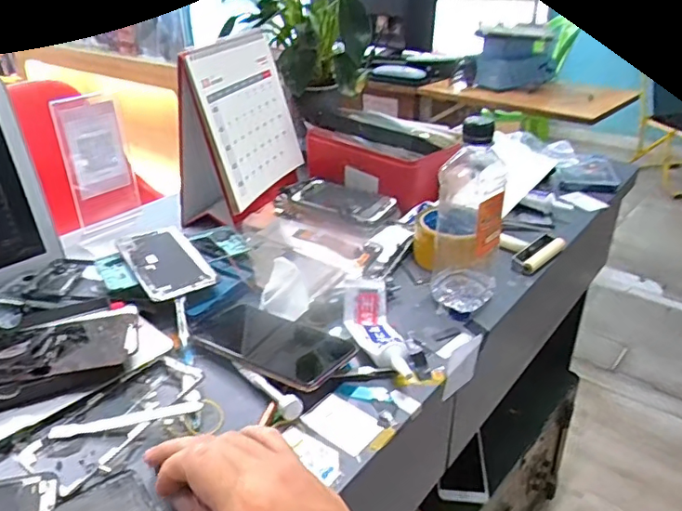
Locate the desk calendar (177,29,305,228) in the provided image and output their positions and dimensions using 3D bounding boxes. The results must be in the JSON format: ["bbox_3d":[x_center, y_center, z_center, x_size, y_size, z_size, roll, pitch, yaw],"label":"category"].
[{"bbox_3d":[-0.144,-0.184,0.772,0.108,0.201,0.208,6,30,13],"label":"desk calendar"}]

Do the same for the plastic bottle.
[{"bbox_3d":[0.131,-0.041,0.567,0.067,0.189,0.063,6,30,13],"label":"plastic bottle"}]

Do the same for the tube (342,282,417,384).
[{"bbox_3d":[0.035,0.072,0.524,0.046,0.039,0.120,-7,29,-11],"label":"tube"}]

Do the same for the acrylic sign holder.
[{"bbox_3d":[-0.306,-0.113,0.702,0.078,0.182,0.051,-11,31,-18],"label":"acrylic sign holder"}]

